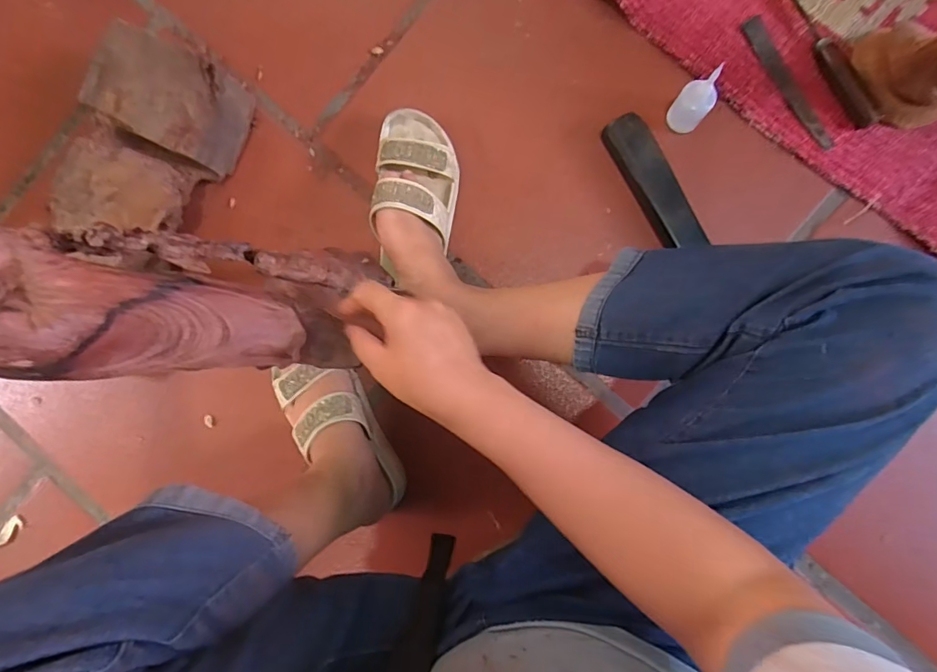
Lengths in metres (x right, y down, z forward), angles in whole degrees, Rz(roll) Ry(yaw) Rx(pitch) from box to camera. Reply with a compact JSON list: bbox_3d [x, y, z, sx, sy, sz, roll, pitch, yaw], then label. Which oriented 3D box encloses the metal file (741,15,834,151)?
[{"bbox_3d":[0.351,-0.279,0.527,0.022,0.011,0.167,-26,88,2],"label":"metal file"}]

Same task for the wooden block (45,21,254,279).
[{"bbox_3d":[-0.352,-0.208,0.539,0.138,0.101,0.222,30,90,3],"label":"wooden block"}]

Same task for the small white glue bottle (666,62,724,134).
[{"bbox_3d":[0.239,-0.246,0.503,0.030,0.081,0.035,-14,88,2],"label":"small white glue bottle"}]

